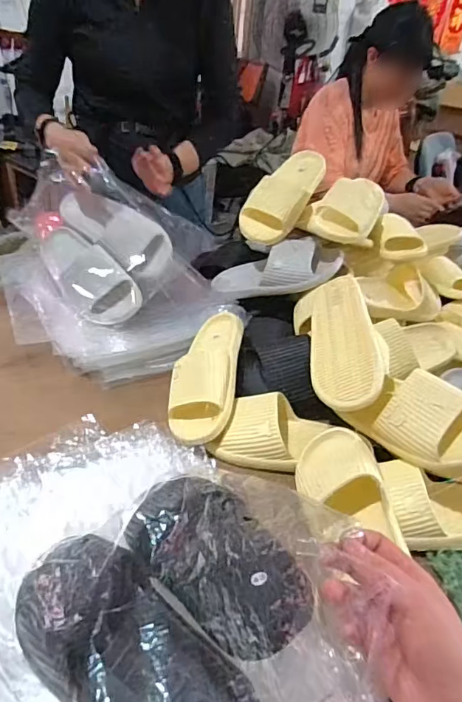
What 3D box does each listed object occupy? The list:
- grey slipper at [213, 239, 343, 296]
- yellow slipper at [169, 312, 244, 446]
[{"bbox_3d":[0.082,-0.161,0.978,0.256,0.085,0.088,-10,28,24],"label":"grey slipper"},{"bbox_3d":[-0.041,0.033,0.770,0.099,0.073,0.274,-7,39,18],"label":"yellow slipper"}]

